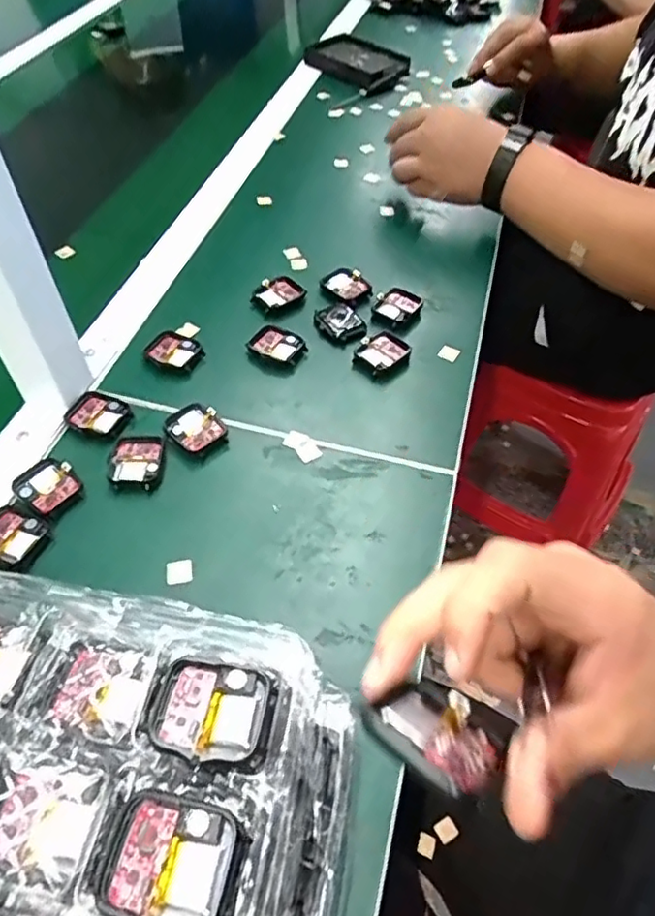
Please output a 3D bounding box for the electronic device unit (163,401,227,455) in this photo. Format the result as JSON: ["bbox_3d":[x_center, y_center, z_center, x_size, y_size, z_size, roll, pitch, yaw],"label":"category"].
[{"bbox_3d":[-0.102,-0.023,0.471,0.042,0.011,0.037,37,60,24],"label":"electronic device unit"}]

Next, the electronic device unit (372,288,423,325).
[{"bbox_3d":[0.063,-0.139,0.565,0.033,0.015,0.045,31,57,21],"label":"electronic device unit"}]

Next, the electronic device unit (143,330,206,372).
[{"bbox_3d":[-0.131,-0.091,0.526,0.046,0.010,0.037,19,54,13],"label":"electronic device unit"}]

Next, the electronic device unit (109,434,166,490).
[{"bbox_3d":[-0.142,0.003,0.453,0.038,0.007,0.047,0,52,-2],"label":"electronic device unit"}]

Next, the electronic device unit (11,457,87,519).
[{"bbox_3d":[-0.200,0.020,0.435,0.045,0.007,0.038,33,58,22],"label":"electronic device unit"}]

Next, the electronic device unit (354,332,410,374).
[{"bbox_3d":[0.046,-0.092,0.529,0.042,0.010,0.037,-37,61,-26],"label":"electronic device unit"}]

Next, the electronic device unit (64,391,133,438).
[{"bbox_3d":[-0.178,-0.033,0.475,0.048,0.007,0.039,22,55,15],"label":"electronic device unit"}]

